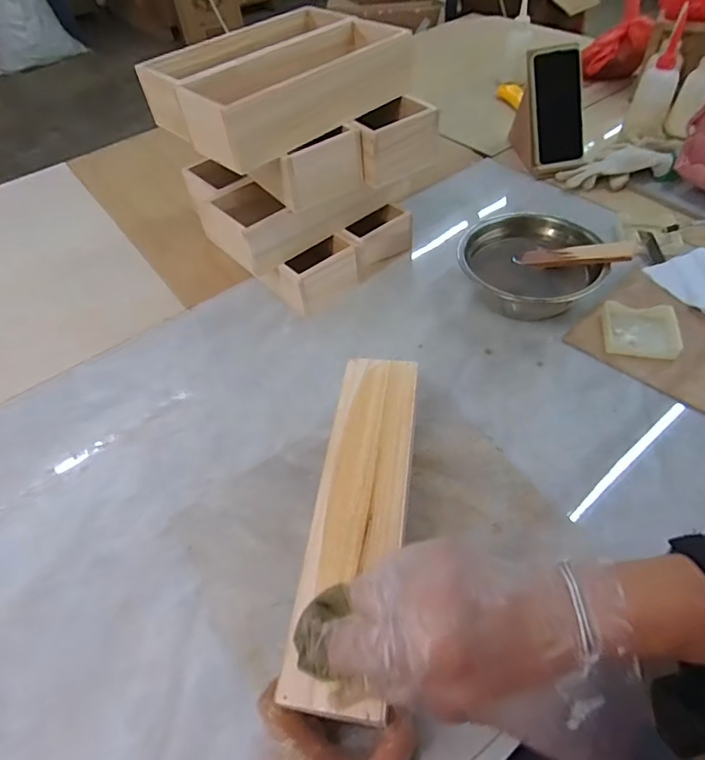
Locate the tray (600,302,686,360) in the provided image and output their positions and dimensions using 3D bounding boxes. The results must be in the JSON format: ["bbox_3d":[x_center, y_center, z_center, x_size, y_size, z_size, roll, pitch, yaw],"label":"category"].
[{"bbox_3d":[0.334,-0.057,0.555,0.079,0.023,0.070,3,51,9],"label":"tray"}]

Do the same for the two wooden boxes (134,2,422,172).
[{"bbox_3d":[-0.088,-0.370,0.591,0.285,0.064,0.215,-36,56,-21],"label":"two wooden boxes"}]

